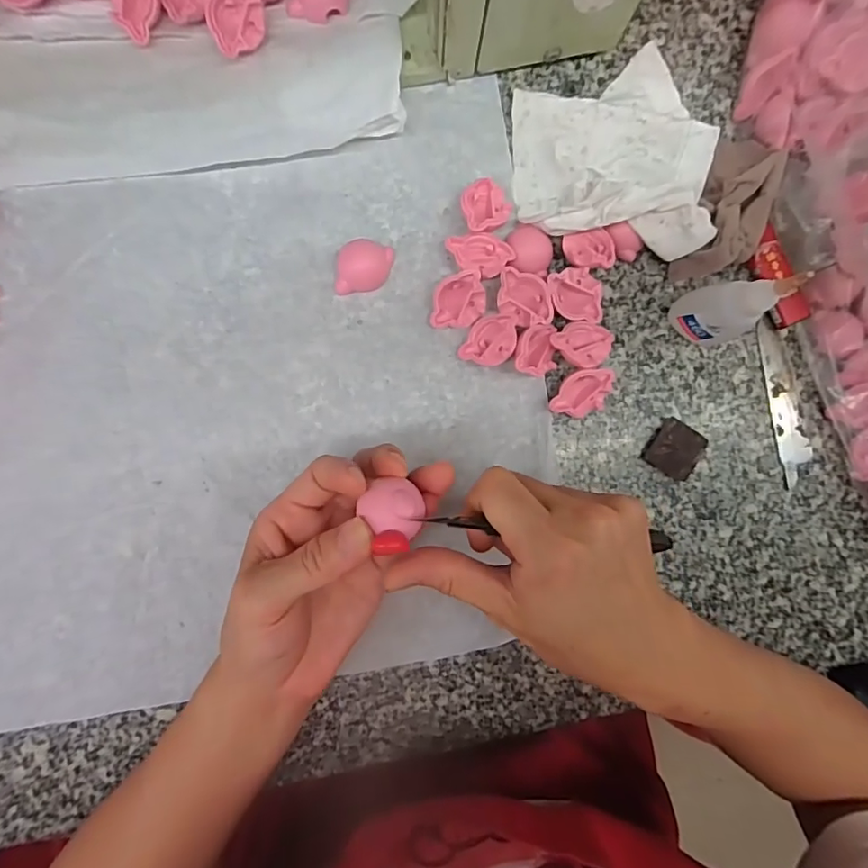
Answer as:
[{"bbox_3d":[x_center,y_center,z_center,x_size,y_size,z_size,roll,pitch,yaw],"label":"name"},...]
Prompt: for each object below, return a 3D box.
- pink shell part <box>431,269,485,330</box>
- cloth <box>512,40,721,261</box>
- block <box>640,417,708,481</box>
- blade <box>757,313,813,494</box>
[{"bbox_3d":[0.014,-0.076,0.292,0.030,0.010,0.031,0,117,8],"label":"pink shell part"},{"bbox_3d":[0.102,-0.168,0.290,0.114,0.034,0.122,8,90,-4],"label":"cloth"},{"bbox_3d":[0.146,0.010,0.307,0.033,0.008,0.030,31,89,-3],"label":"block"},{"bbox_3d":[0.215,-0.020,0.312,0.019,0.004,0.103,-12,92,-3],"label":"blade"}]

